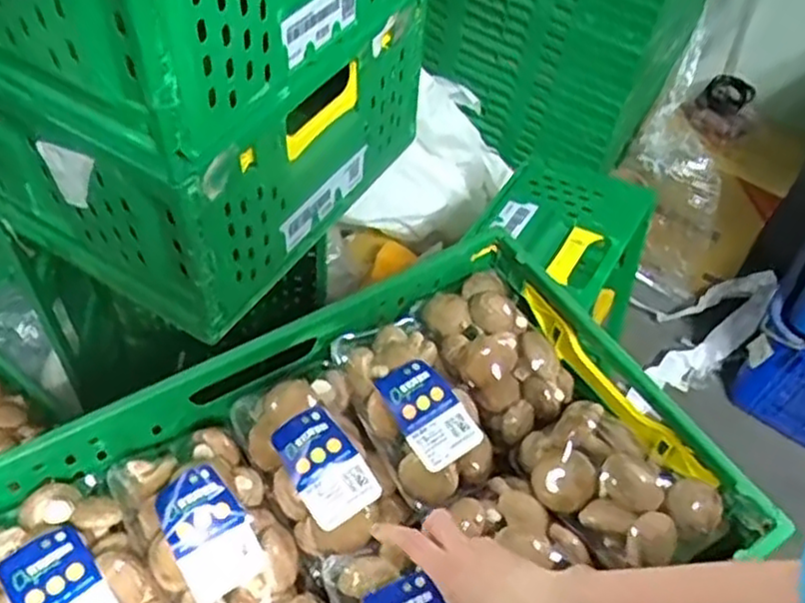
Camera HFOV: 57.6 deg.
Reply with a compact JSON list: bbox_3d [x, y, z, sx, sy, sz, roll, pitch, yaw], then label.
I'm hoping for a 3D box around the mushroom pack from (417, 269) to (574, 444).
[{"bbox_3d":[0.094,0.050,0.722,0.106,0.057,0.159,-29,60,-24],"label":"mushroom pack"}]

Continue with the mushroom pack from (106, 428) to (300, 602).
[{"bbox_3d":[-0.161,0.173,0.590,0.105,0.054,0.169,-30,60,-25],"label":"mushroom pack"}]

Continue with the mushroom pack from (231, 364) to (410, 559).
[{"bbox_3d":[-0.075,0.131,0.635,0.098,0.055,0.167,-23,58,-21],"label":"mushroom pack"}]

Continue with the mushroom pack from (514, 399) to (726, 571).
[{"bbox_3d":[0.187,0.159,0.639,0.108,0.051,0.167,-33,61,-26],"label":"mushroom pack"}]

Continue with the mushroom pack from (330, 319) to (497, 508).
[{"bbox_3d":[0.015,0.093,0.670,0.104,0.065,0.167,-21,57,-20],"label":"mushroom pack"}]

